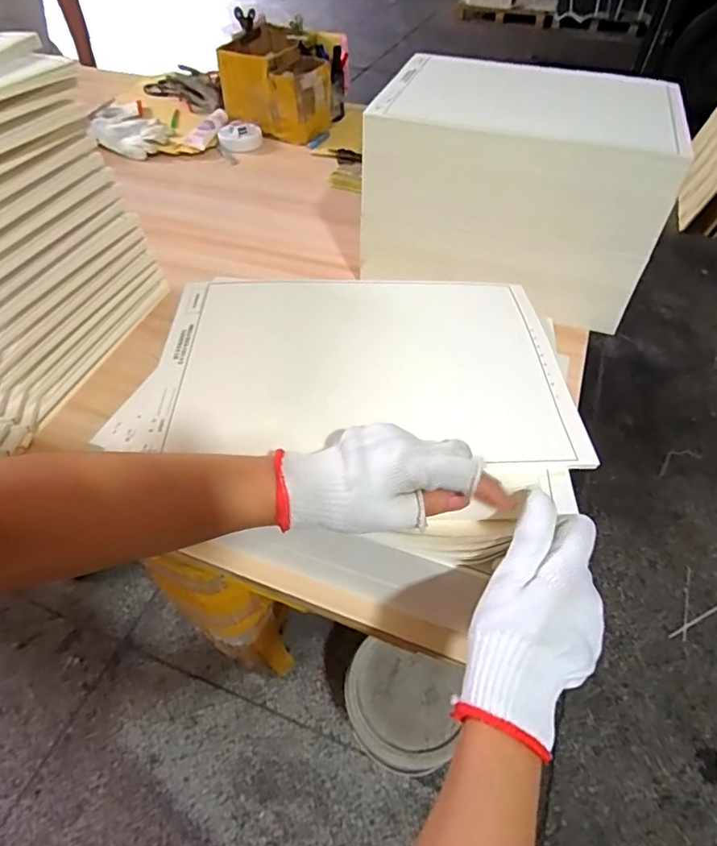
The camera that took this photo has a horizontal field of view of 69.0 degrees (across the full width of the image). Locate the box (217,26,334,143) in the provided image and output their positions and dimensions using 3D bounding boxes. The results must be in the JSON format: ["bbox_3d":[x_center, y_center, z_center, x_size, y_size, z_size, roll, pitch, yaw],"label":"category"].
[{"bbox_3d":[-0.178,-0.786,1.218,0.230,0.164,0.231,23,54,18],"label":"box"}]

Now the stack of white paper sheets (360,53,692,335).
[{"bbox_3d":[0.224,-0.339,0.748,0.383,0.234,0.266,19,53,15],"label":"stack of white paper sheets"}]

